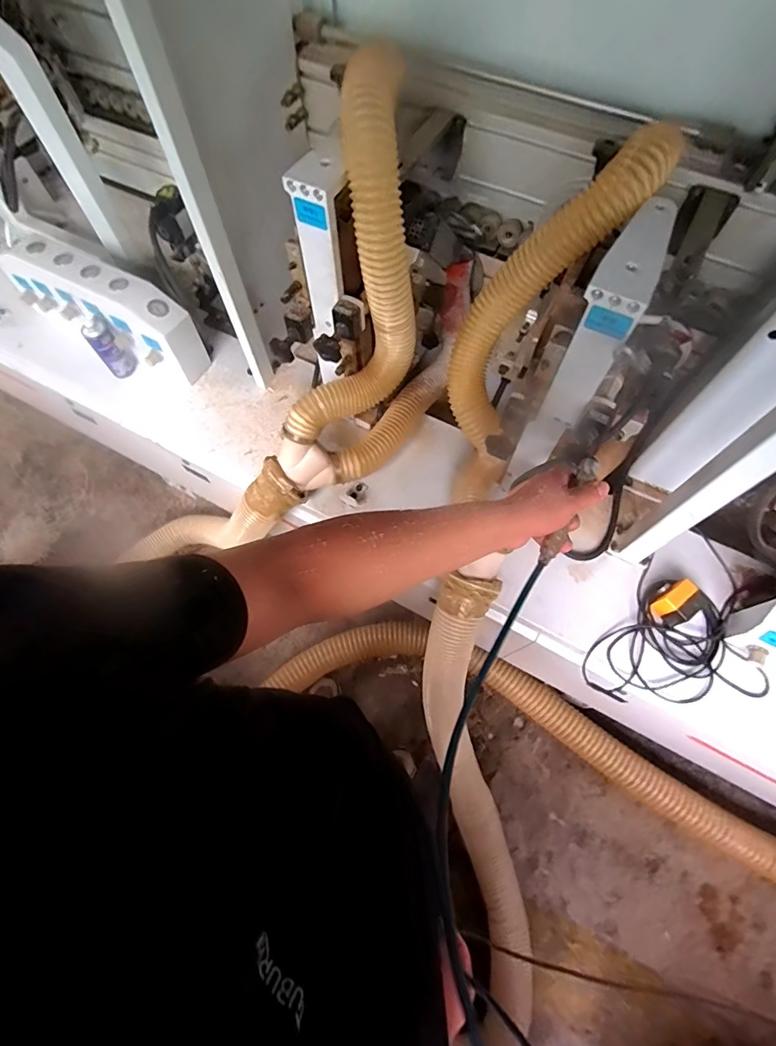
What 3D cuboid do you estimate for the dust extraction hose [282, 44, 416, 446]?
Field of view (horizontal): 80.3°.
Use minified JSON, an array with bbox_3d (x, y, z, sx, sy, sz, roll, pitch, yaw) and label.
[{"bbox_3d":[-0.046,-0.420,0.850,0.184,0.608,0.187,26,48,8],"label":"dust extraction hose"}]

